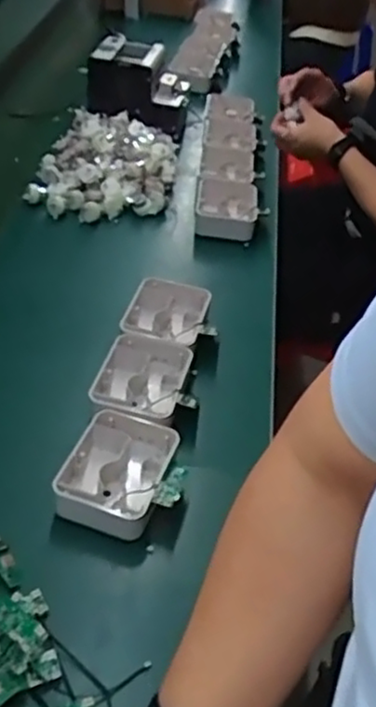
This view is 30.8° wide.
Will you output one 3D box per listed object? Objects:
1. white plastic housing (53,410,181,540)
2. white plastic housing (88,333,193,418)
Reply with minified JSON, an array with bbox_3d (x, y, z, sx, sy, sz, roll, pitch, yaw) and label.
[{"bbox_3d":[-0.076,0.129,0.733,0.103,0.044,0.139,15,43,13],"label":"white plastic housing"},{"bbox_3d":[-0.056,0.031,0.836,0.102,0.040,0.130,11,42,9],"label":"white plastic housing"}]

